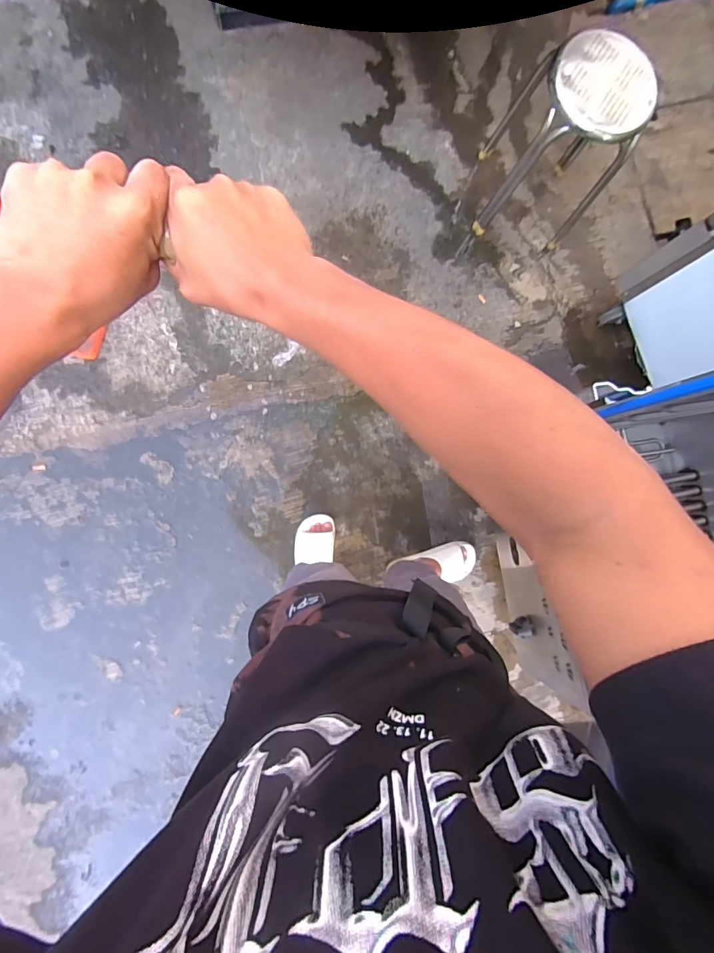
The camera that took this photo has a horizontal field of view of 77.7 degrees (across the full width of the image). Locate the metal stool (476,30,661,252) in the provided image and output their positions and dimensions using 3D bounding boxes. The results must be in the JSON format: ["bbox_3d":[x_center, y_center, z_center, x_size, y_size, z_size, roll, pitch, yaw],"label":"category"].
[{"bbox_3d":[0.613,-0.993,1.346,0.309,0.472,0.321,8,86,-8],"label":"metal stool"}]

